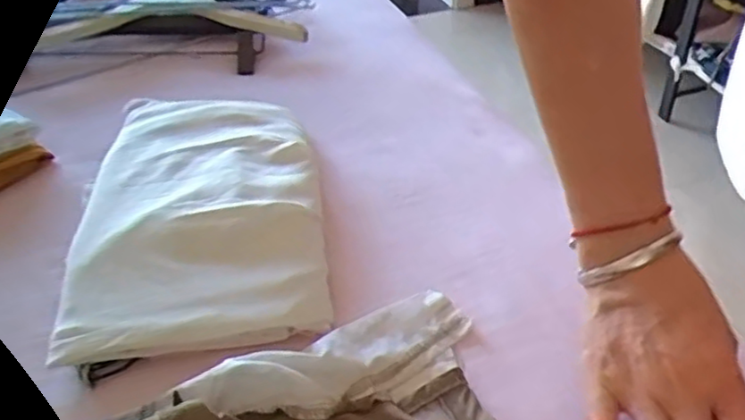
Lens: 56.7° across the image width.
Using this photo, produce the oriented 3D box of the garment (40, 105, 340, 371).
[{"bbox_3d":[-0.129,-0.015,0.517,0.170,0.033,0.280,-4,42,-8],"label":"garment"}]

